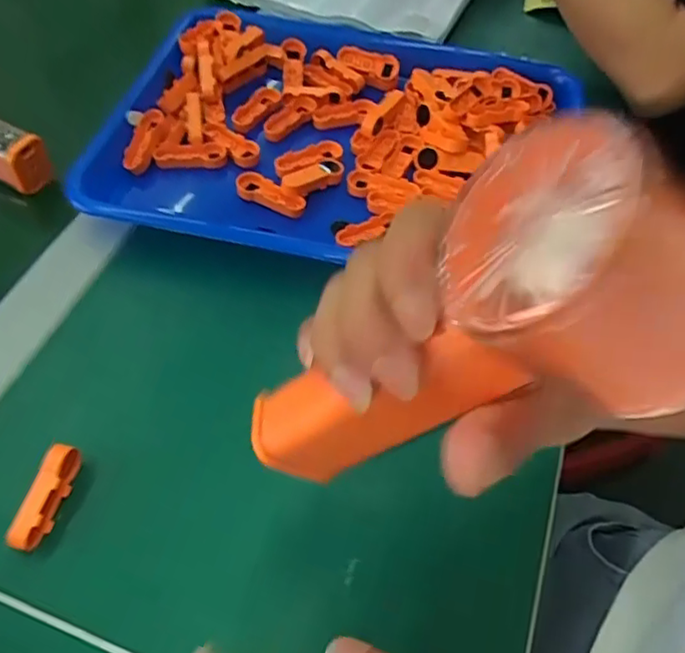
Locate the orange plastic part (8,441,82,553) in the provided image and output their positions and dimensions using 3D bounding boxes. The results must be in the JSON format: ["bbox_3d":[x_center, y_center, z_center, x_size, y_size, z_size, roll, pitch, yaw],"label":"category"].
[{"bbox_3d":[-0.144,0.083,0.296,0.015,0.014,0.049,13,56,8],"label":"orange plastic part"}]

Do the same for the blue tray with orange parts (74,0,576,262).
[{"bbox_3d":[-0.005,-0.134,0.433,0.302,0.041,0.231,11,55,7],"label":"blue tray with orange parts"}]

